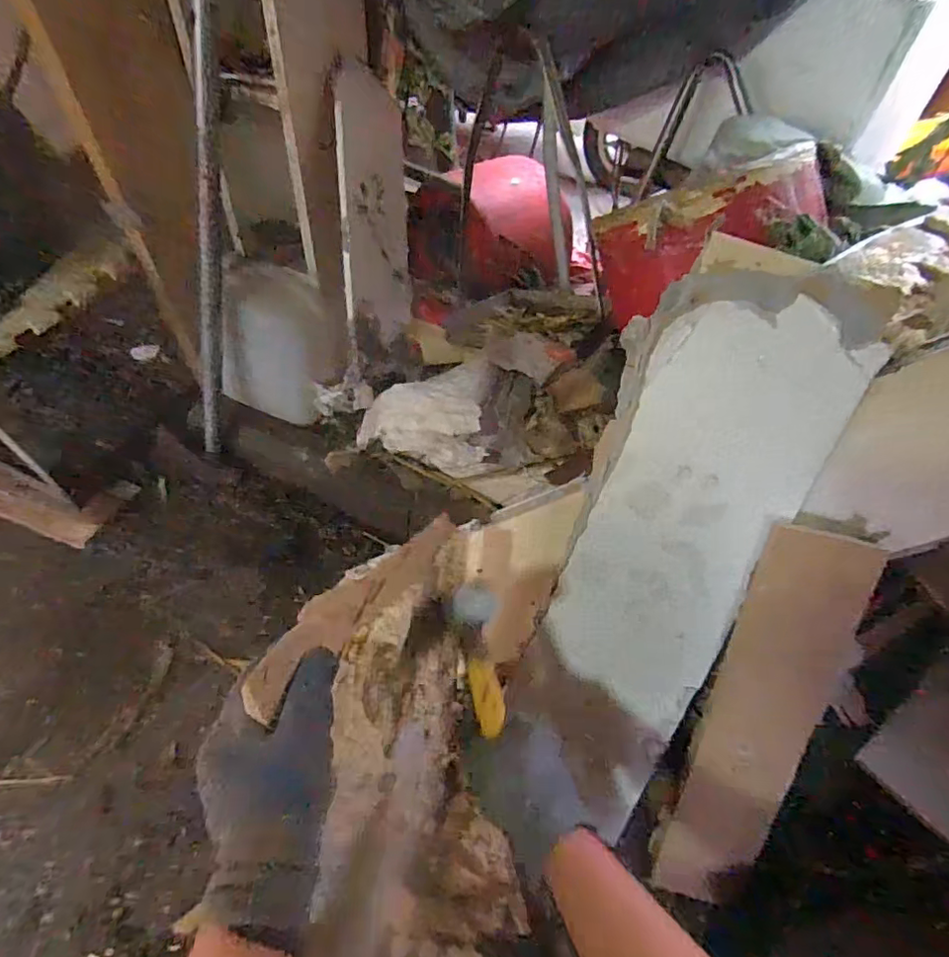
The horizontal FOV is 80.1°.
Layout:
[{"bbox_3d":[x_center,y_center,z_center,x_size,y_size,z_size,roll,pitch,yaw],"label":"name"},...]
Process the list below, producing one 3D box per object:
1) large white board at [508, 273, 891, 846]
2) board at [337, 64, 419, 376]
[{"bbox_3d":[0.205,0.097,0.617,0.209,0.613,0.031,19,19,9],"label":"large white board"},{"bbox_3d":[-0.149,-0.393,0.906,0.029,0.450,0.190,1,6,22],"label":"board"}]

